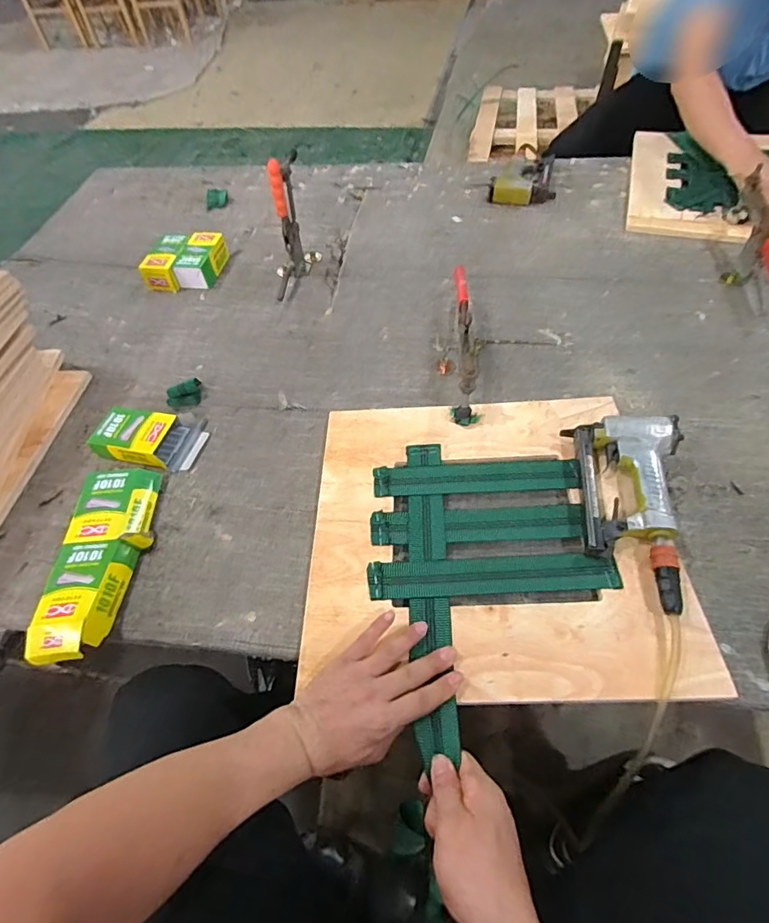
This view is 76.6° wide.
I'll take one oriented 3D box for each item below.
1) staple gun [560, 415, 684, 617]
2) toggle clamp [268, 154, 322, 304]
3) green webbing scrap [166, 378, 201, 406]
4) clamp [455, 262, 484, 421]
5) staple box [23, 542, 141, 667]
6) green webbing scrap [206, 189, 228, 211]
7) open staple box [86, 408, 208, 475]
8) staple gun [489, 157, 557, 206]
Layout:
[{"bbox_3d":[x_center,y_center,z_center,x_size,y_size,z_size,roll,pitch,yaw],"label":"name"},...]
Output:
[{"bbox_3d":[0.302,0.056,0.591,0.128,0.055,0.248,2,54,6],"label":"staple gun"},{"bbox_3d":[-0.183,-0.452,0.913,0.068,0.201,0.204,7,55,10],"label":"toggle clamp"},{"bbox_3d":[-0.322,-0.109,0.785,0.059,0.034,0.028,-29,57,-15],"label":"green webbing scrap"},{"bbox_3d":[0.133,-0.193,0.757,0.048,0.108,0.293,2,54,6],"label":"clamp"},{"bbox_3d":[-0.363,0.167,0.581,0.091,0.036,0.141,-3,54,3],"label":"staple box"},{"bbox_3d":[-0.410,-0.645,1.192,0.049,0.008,0.093,-12,54,-3],"label":"green webbing scrap"},{"bbox_3d":[-0.352,-0.036,0.731,0.155,0.034,0.088,9,55,11],"label":"open staple box"},{"bbox_3d":[0.318,-0.653,1.118,0.142,0.044,0.189,8,55,10],"label":"staple gun"}]

